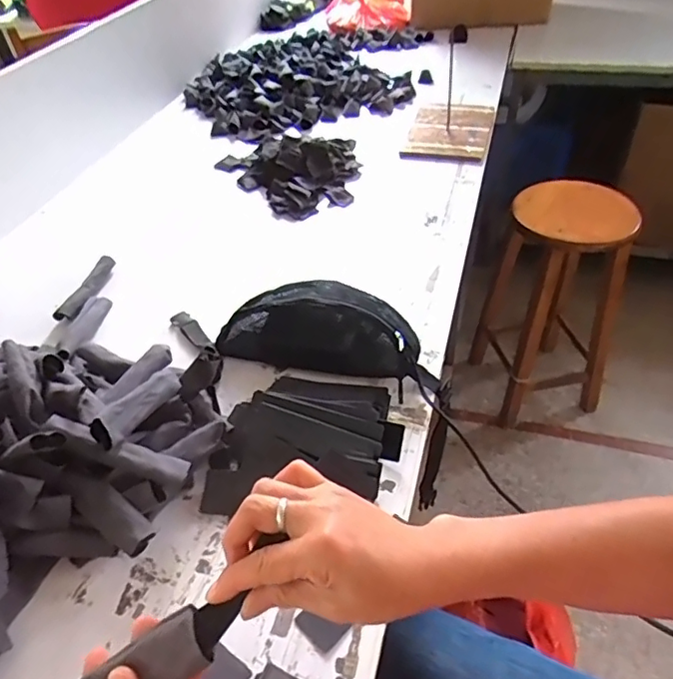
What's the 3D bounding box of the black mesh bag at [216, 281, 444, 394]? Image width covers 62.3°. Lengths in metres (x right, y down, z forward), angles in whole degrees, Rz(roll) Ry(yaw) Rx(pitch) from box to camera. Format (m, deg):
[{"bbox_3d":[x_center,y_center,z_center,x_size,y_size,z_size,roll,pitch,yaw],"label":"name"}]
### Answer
[{"bbox_3d":[-0.007,-0.028,0.768,0.302,0.108,0.109,7,45,12],"label":"black mesh bag"}]

